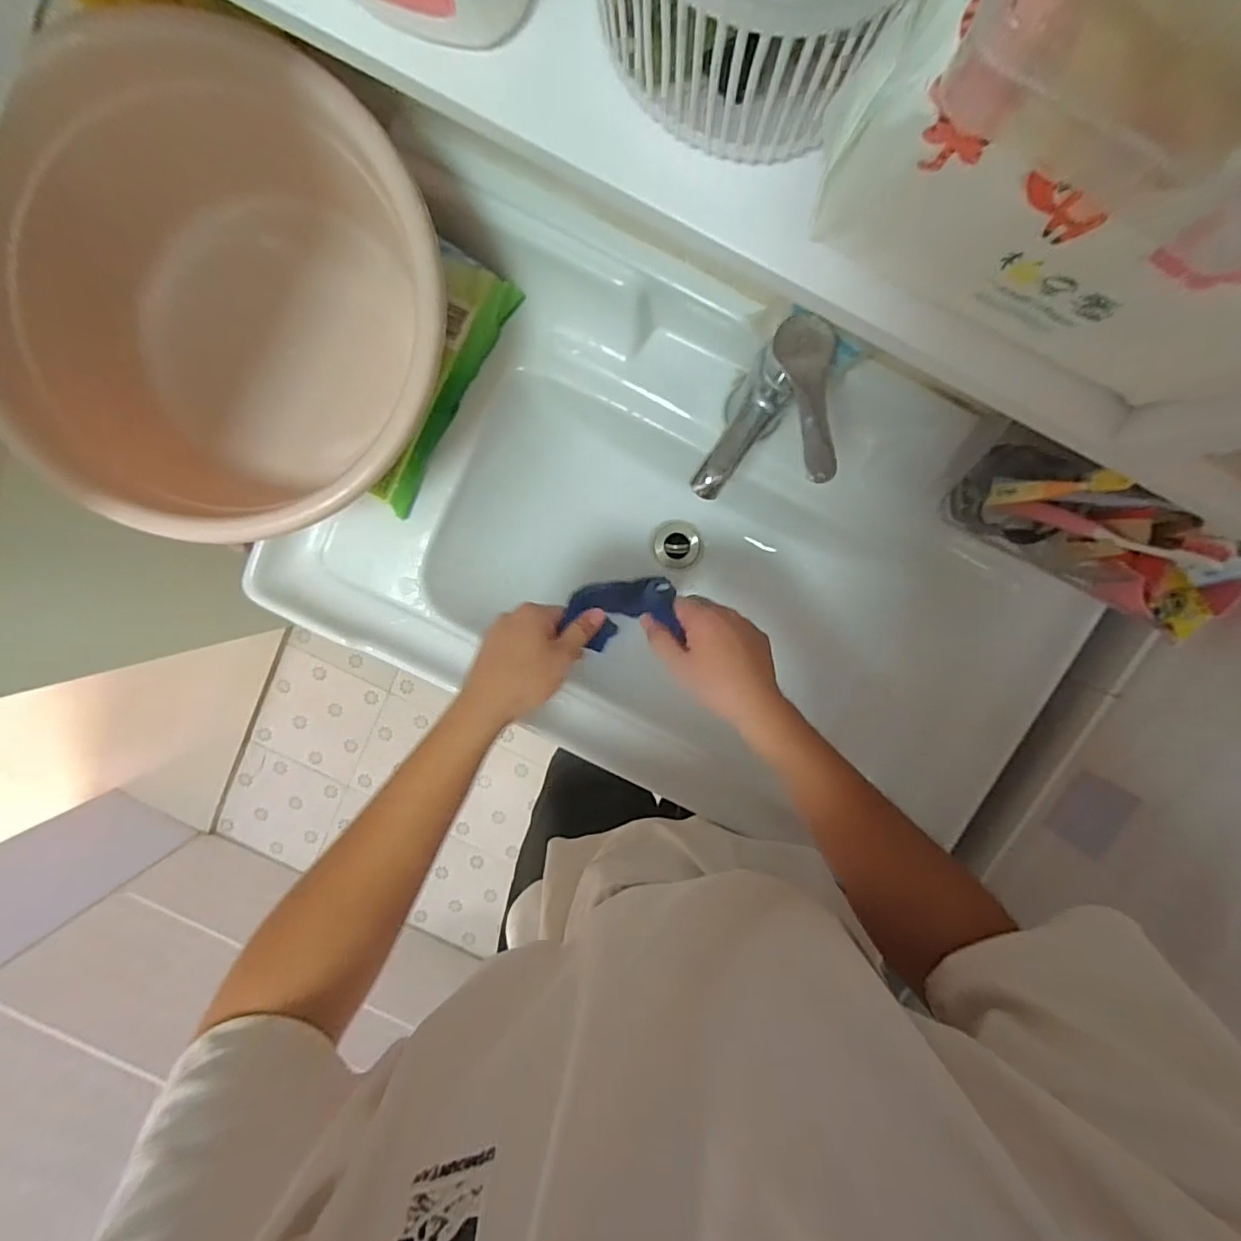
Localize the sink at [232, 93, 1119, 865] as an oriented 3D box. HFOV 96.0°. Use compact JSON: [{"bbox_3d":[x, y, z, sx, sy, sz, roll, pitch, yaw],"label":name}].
[{"bbox_3d":[0.061,-0.065,0.649,0.808,0.222,0.472,27,99,-1],"label":"sink"}]

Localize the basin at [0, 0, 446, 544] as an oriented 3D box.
[{"bbox_3d":[-0.312,-0.246,0.494,0.335,0.198,0.329,0,98,3],"label":"basin"}]

